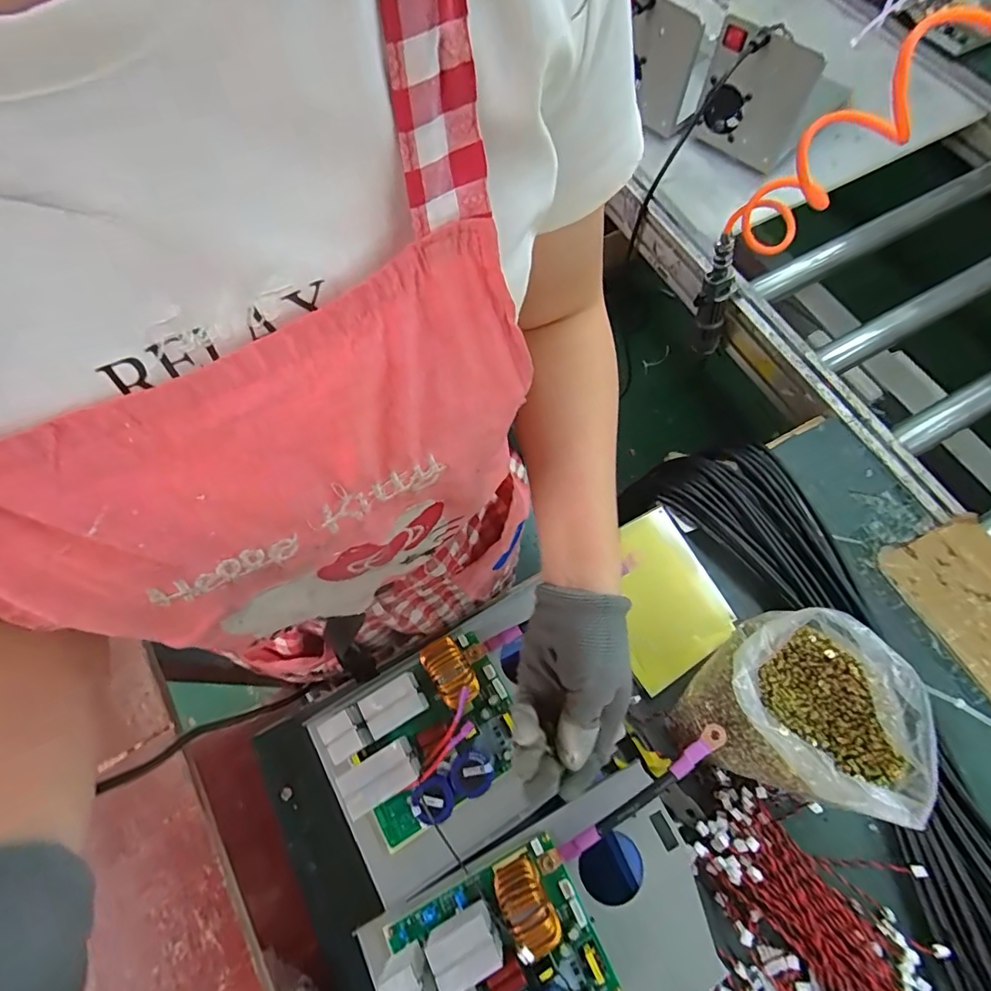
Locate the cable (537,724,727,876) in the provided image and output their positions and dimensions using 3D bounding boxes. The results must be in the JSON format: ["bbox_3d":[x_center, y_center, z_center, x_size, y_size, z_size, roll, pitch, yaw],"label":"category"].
[{"bbox_3d":[0.118,0.257,0.432,0.189,0.020,0.016,-33,71,-10],"label":"cable"}]

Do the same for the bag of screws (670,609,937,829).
[{"bbox_3d":[0.280,0.195,0.477,0.162,0.125,0.143,19,70,9],"label":"bag of screws"}]

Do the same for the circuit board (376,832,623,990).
[{"bbox_3d":[0.003,0.353,0.374,0.149,0.072,0.124,-26,70,-8],"label":"circuit board"}]

